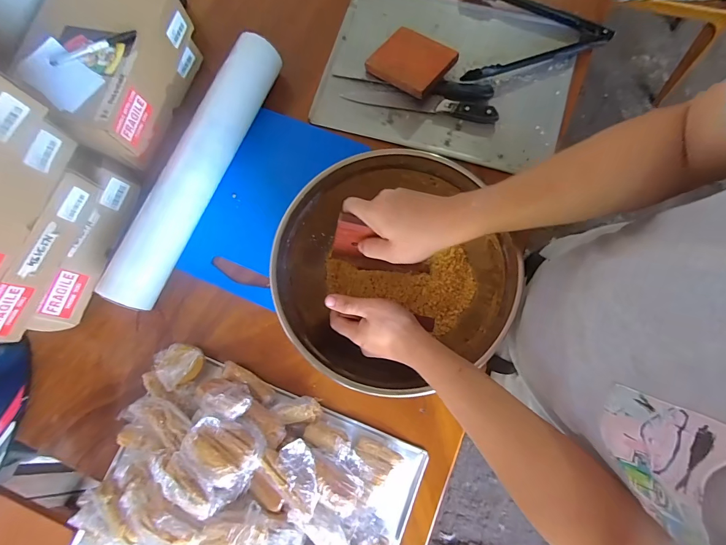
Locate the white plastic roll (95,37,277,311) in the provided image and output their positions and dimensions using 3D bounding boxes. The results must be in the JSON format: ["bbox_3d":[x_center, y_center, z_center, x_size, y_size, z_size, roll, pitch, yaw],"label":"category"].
[{"bbox_3d":[-0.280,-0.178,0.608,0.071,0.086,0.495,23,79,6],"label":"white plastic roll"}]

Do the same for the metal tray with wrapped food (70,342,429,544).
[{"bbox_3d":[-0.165,0.324,0.474,0.442,0.133,0.309,21,79,6],"label":"metal tray with wrapped food"}]

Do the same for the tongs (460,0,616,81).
[{"bbox_3d":[0.331,-0.466,0.677,0.269,0.030,0.226,3,78,2],"label":"tongs"}]

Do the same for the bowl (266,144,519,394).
[{"bbox_3d":[0.037,0.002,0.521,0.306,0.162,0.288,0,78,1],"label":"bowl"}]

